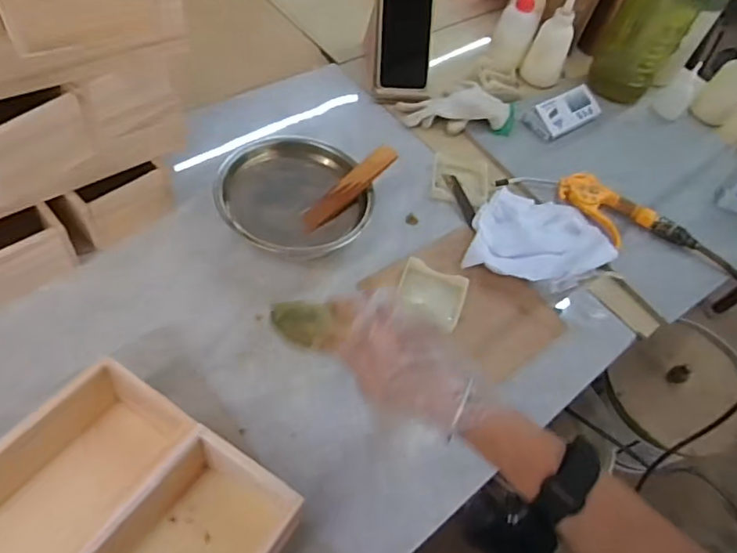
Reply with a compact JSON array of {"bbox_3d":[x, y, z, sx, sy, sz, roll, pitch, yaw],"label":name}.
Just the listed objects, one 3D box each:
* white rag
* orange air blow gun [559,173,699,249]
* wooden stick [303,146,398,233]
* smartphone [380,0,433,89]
[{"bbox_3d":[0.217,-0.050,0.670,0.171,0.030,0.148,19,54,2],"label":"white rag"},{"bbox_3d":[0.338,-0.074,0.719,0.185,0.034,0.083,32,56,11],"label":"orange air blow gun"},{"bbox_3d":[-0.021,-0.102,0.621,0.137,0.007,0.026,-43,92,-9],"label":"wooden stick"},{"bbox_3d":[0.056,-0.360,0.791,0.072,0.160,0.012,-3,24,-9],"label":"smartphone"}]

